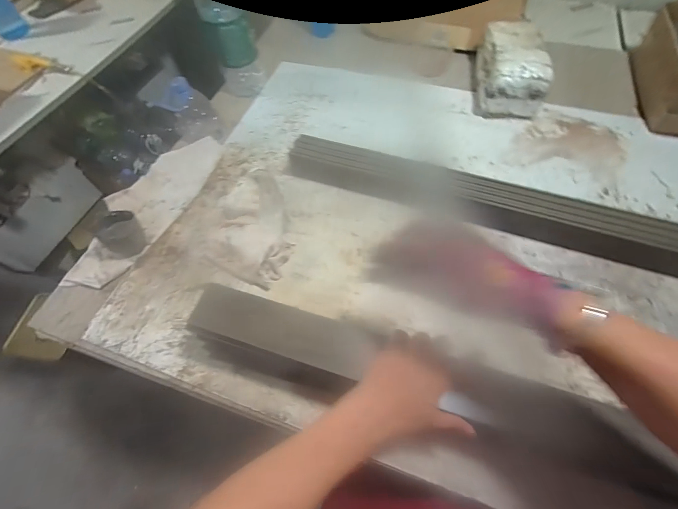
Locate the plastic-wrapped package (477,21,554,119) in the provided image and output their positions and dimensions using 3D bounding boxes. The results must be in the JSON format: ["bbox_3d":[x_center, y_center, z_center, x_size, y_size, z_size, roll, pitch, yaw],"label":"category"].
[{"bbox_3d":[0.396,-0.412,0.705,0.135,0.113,0.190,7,60,5],"label":"plastic-wrapped package"}]

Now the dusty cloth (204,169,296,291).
[{"bbox_3d":[-0.163,-0.056,0.566,0.143,0.054,0.229,4,60,4],"label":"dusty cloth"}]

